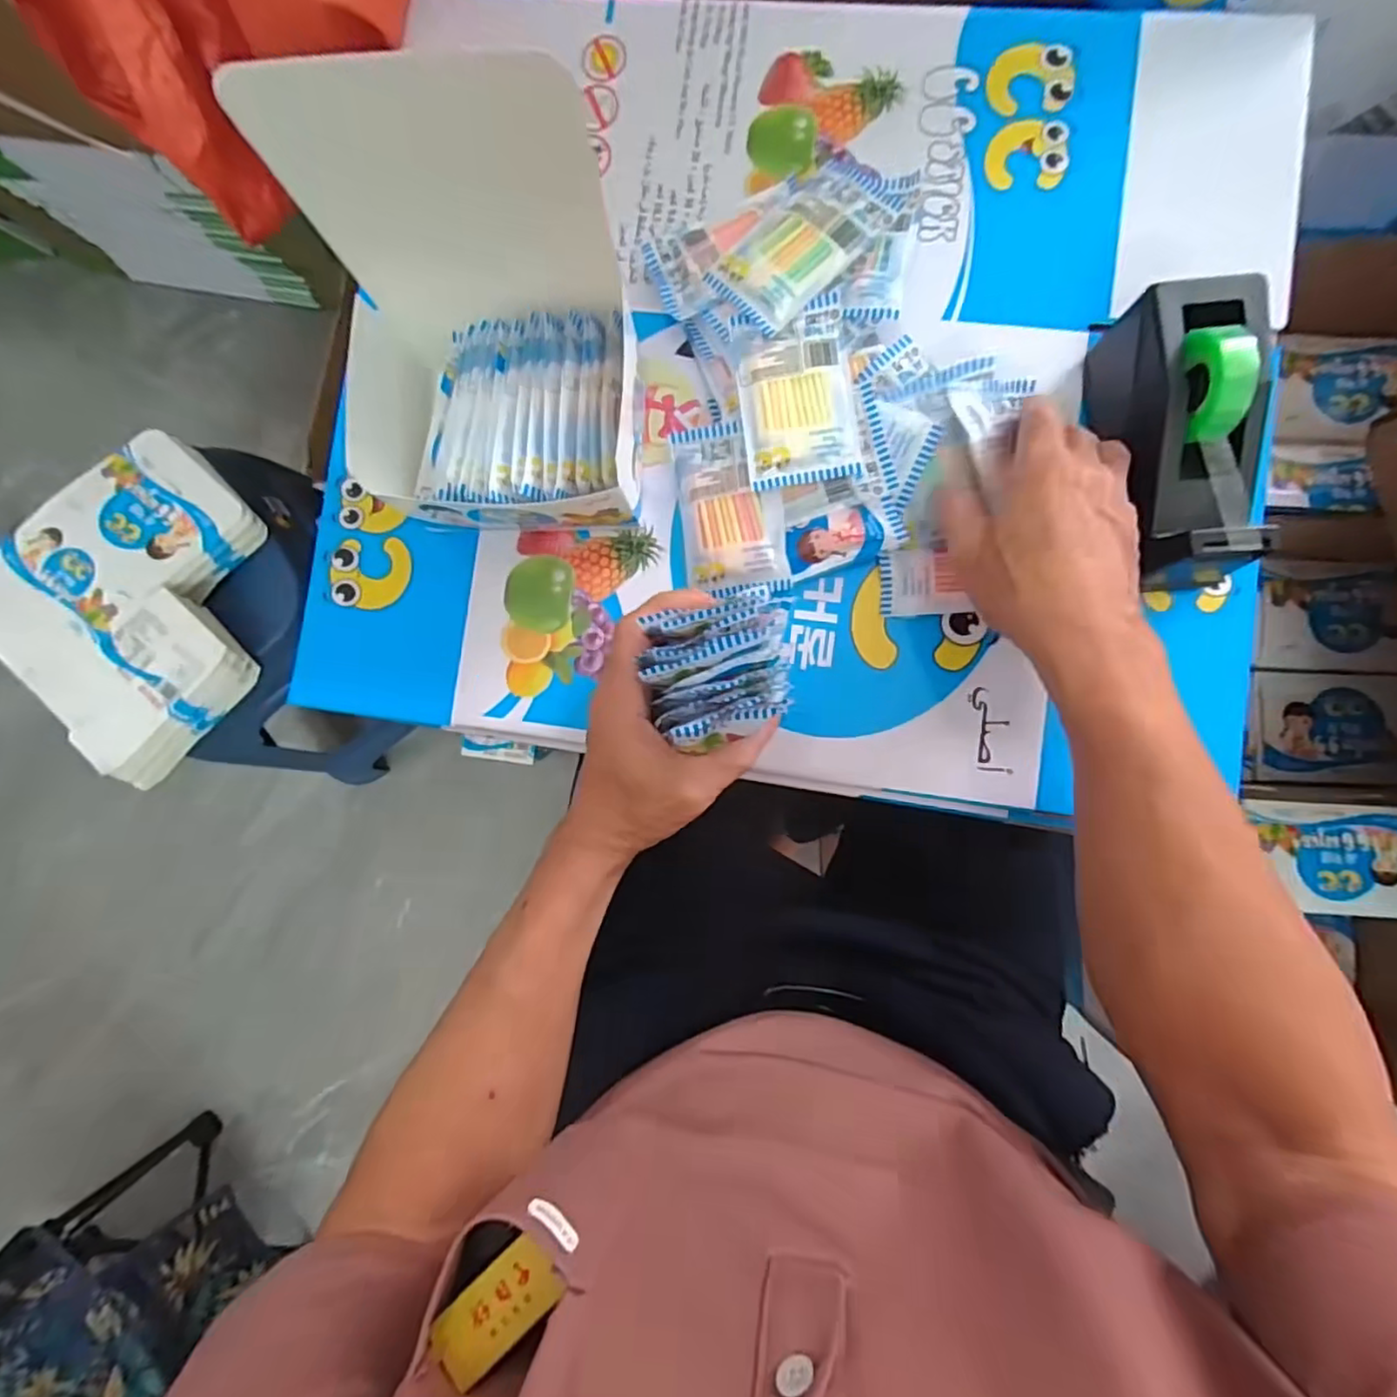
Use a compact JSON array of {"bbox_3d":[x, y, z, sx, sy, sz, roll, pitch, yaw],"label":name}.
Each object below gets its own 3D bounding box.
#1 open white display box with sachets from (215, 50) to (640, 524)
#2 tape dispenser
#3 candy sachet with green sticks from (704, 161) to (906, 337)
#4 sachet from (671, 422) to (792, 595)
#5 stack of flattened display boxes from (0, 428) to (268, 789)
[{"bbox_3d":[-0.112,-0.174,0.337,0.147,0.165,0.132,1,87,5],"label":"open white display box with sachets"},{"bbox_3d":[0.261,-0.138,0.347,0.059,0.082,0.145,-4,86,4],"label":"tape dispenser"},{"bbox_3d":[0.059,-0.267,0.378,0.102,0.009,0.066,-41,72,4],"label":"candy sachet with green sticks"},{"bbox_3d":[0.020,-0.116,0.395,0.062,0.016,0.100,-6,86,4],"label":"sachet"},{"bbox_3d":[-0.547,-0.100,0.638,0.251,0.068,0.264,43,91,6],"label":"stack of flattened display boxes"}]

